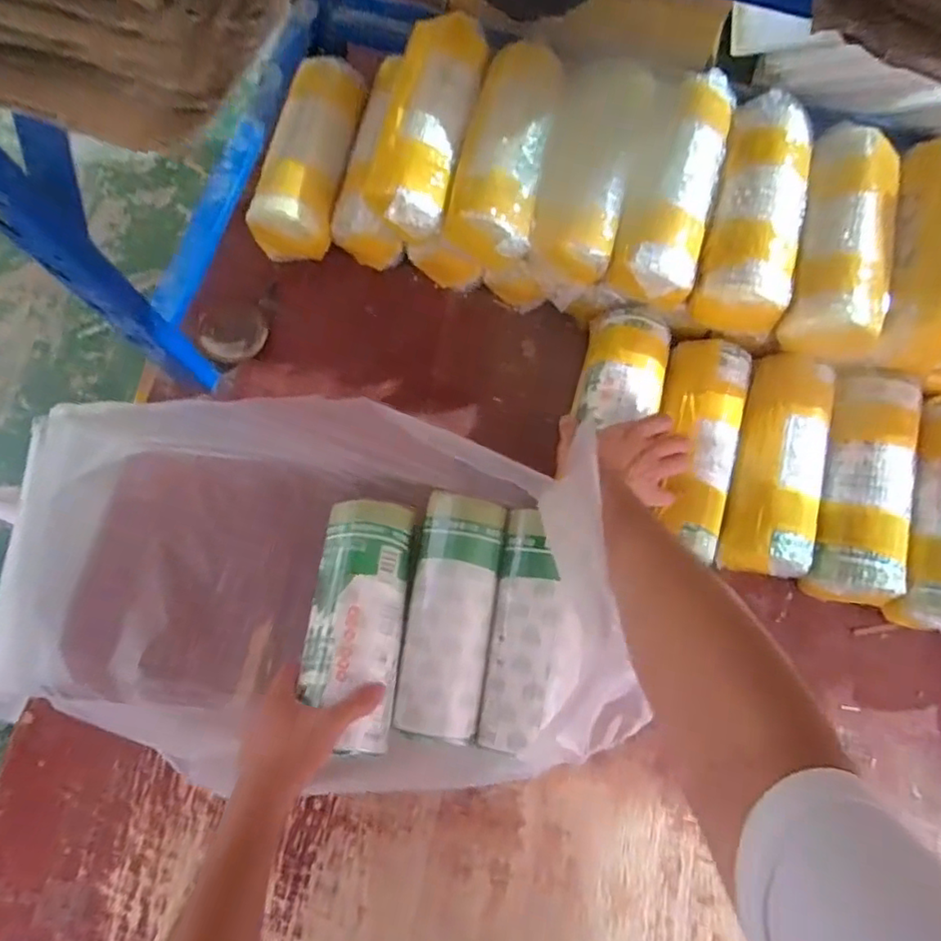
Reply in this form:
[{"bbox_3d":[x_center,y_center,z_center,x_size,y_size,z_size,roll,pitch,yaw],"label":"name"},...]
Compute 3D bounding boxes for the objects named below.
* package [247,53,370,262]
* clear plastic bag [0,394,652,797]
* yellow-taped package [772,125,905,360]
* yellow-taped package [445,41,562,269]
[{"bbox_3d":[-0.196,-0.391,0.743,0.094,0.076,0.257,12,76,1],"label":"package"},{"bbox_3d":[-0.171,0.113,0.597,0.567,0.184,0.338,4,74,-1],"label":"clear plastic bag"},{"bbox_3d":[0.408,-0.249,0.646,0.098,0.074,0.259,14,76,2],"label":"yellow-taped package"},{"bbox_3d":[0.043,-0.364,0.684,0.095,0.070,0.259,12,76,1],"label":"yellow-taped package"}]

